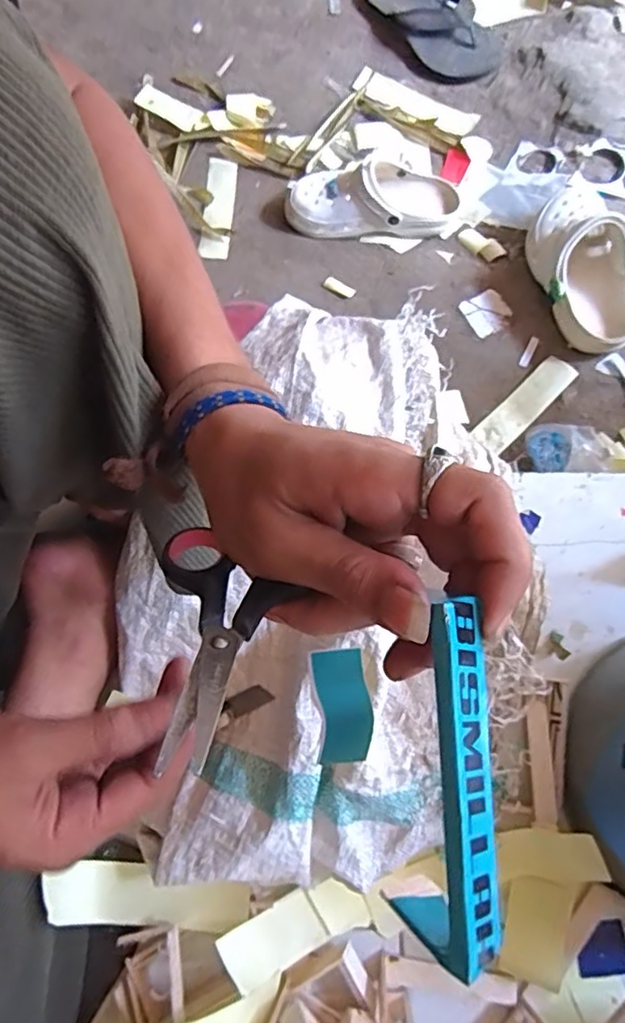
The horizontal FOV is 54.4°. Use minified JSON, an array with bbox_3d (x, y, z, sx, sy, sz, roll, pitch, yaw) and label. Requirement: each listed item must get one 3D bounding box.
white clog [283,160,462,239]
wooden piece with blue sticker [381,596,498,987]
[{"bbox_3d":[0.087,-0.454,0.865,0.244,0.070,0.107,2,75,0],"label":"white clog"},{"bbox_3d":[0.044,0.085,0.193,0.026,0.037,0.117,0,98,0],"label":"wooden piece with blue sticker"}]

